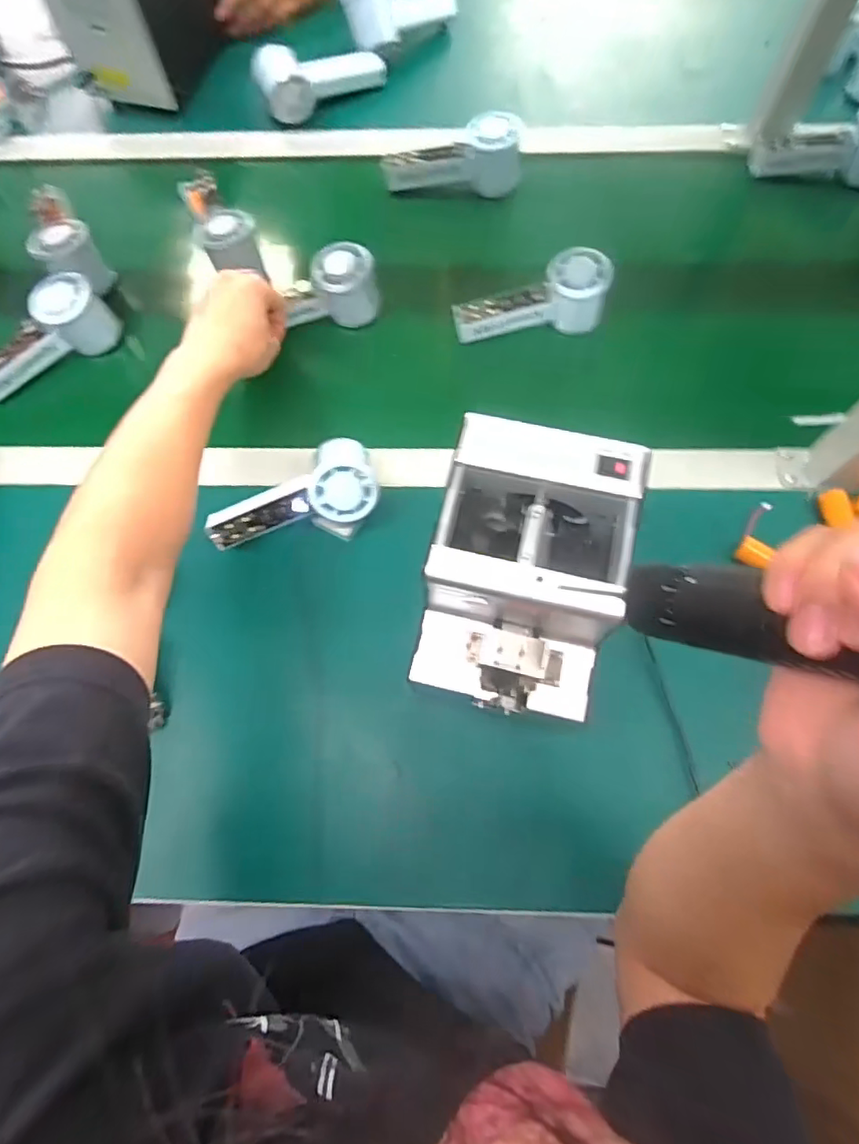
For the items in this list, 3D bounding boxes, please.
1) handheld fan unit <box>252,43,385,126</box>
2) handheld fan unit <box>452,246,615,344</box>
[{"bbox_3d":[-0.132,-0.610,0.704,0.154,0.056,0.061,-26,71,-7],"label":"handheld fan unit"},{"bbox_3d":[0.099,-0.283,0.579,0.148,0.066,0.061,-4,70,1],"label":"handheld fan unit"}]

